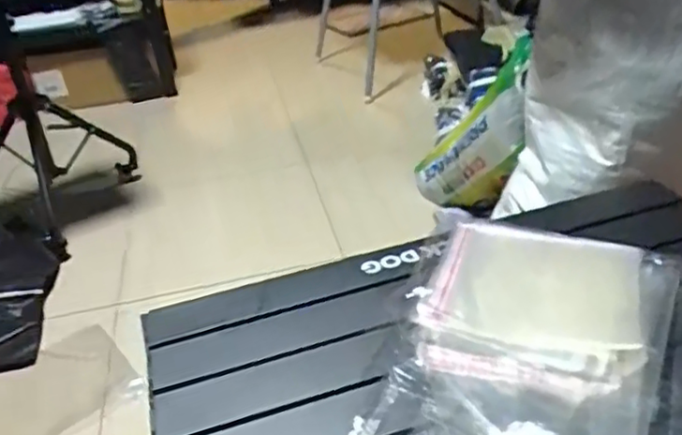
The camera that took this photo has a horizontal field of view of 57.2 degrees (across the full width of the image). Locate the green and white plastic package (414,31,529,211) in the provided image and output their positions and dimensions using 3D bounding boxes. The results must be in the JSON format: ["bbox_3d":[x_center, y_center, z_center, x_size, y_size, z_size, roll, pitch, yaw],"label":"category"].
[{"bbox_3d":[0.275,-0.137,1.338,0.083,0.605,0.207,-15,76,-14],"label":"green and white plastic package"}]

